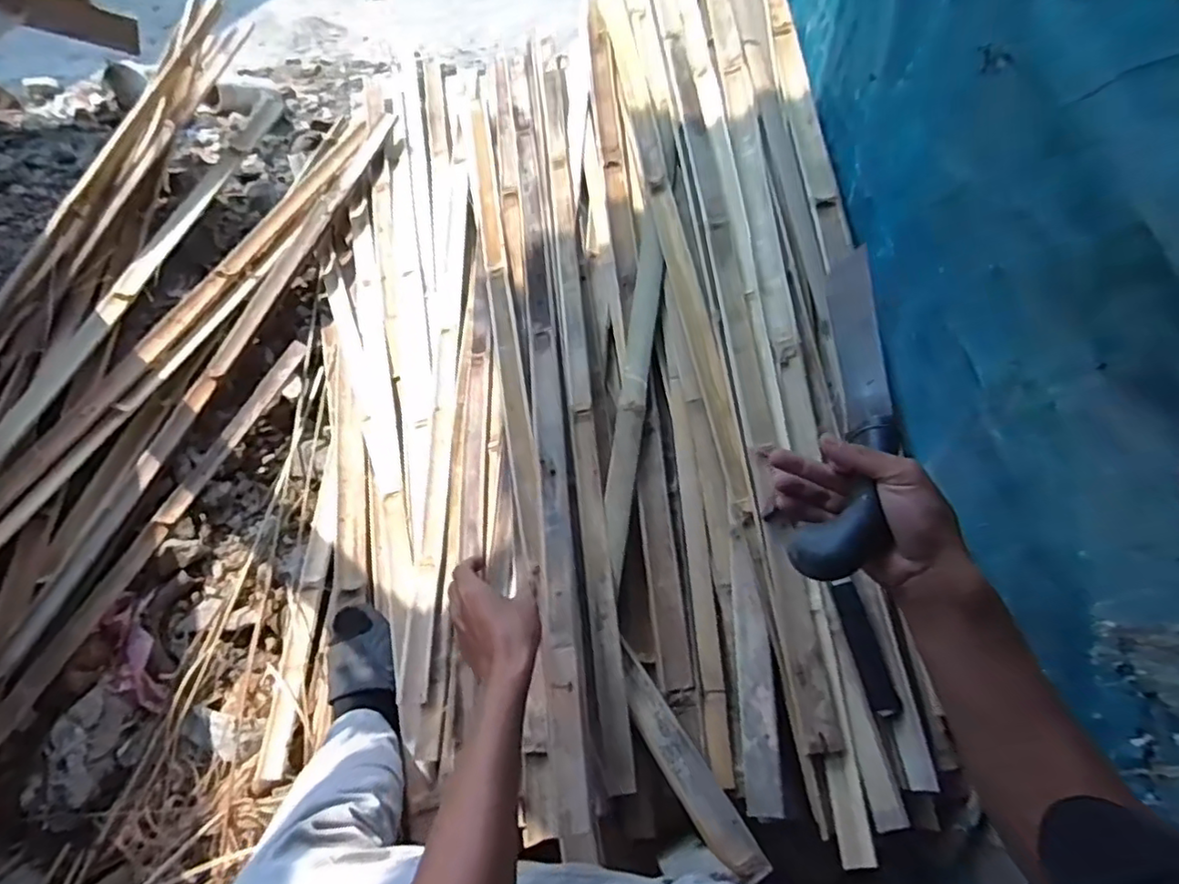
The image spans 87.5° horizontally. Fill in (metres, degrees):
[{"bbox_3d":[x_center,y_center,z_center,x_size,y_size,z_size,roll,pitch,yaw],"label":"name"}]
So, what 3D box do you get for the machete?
[{"bbox_3d":[0.221,-0.050,0.526,0.056,0.053,0.365,17,52,7],"label":"machete"}]

